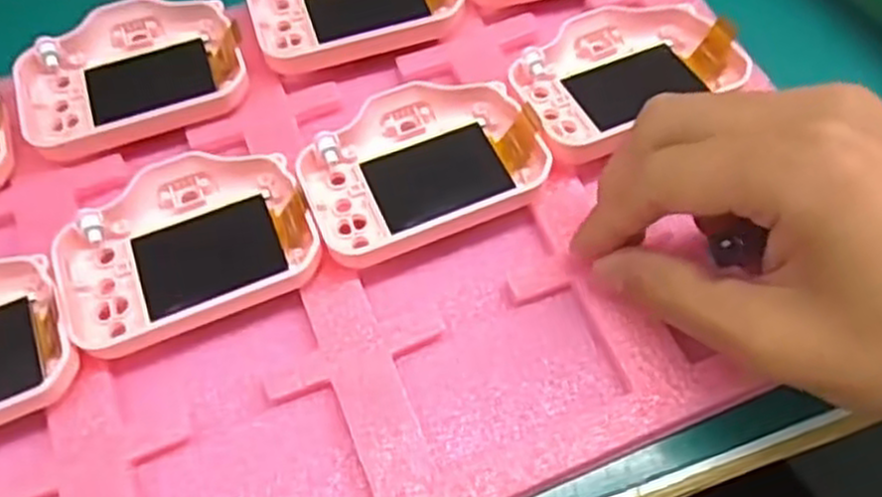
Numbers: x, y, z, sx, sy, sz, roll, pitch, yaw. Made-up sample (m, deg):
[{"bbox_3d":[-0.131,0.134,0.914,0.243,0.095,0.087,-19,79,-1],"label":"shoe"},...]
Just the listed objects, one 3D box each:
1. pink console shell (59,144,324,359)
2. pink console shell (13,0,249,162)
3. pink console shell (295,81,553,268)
[{"bbox_3d":[-0.087,-0.003,0.263,0.082,0.013,0.058,-23,63,-11],"label":"pink console shell"},{"bbox_3d":[-0.120,-0.070,0.303,0.082,0.016,0.058,-18,63,-8],"label":"pink console shell"},{"bbox_3d":[-0.007,-0.031,0.276,0.083,0.011,0.059,-21,63,-10],"label":"pink console shell"}]

